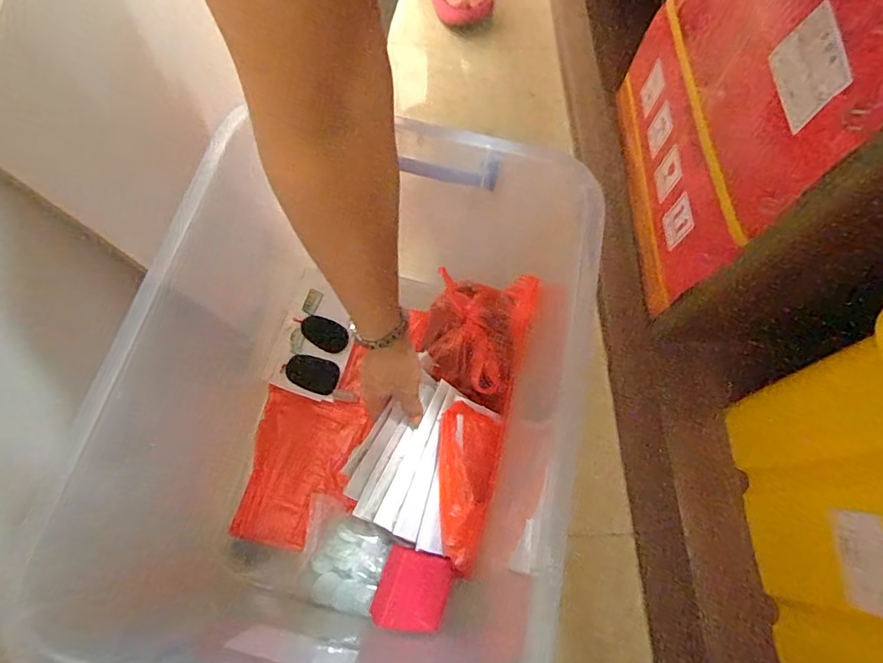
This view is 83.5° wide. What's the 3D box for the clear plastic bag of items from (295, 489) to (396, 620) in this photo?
[{"bbox_3d":[-0.109,0.236,0.522,0.098,0.030,0.098,18,69,4],"label":"clear plastic bag of items"}]

